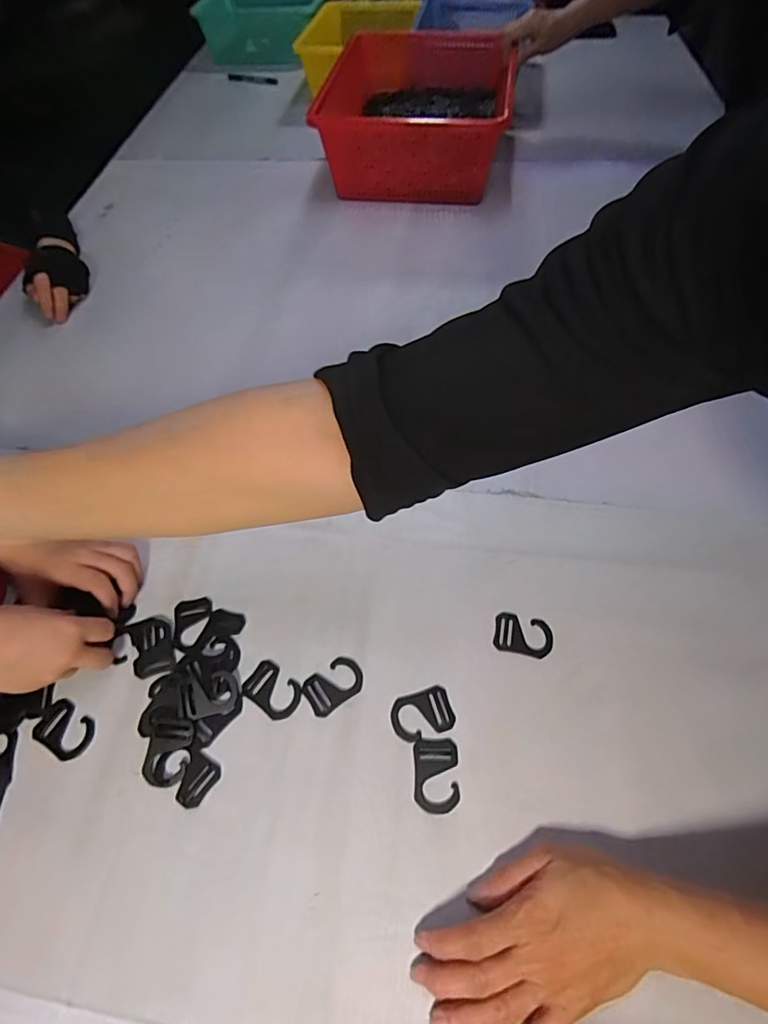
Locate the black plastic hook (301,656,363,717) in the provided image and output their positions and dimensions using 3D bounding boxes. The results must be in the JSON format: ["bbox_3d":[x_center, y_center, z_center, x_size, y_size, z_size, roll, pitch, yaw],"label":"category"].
[{"bbox_3d":[-0.043,0.147,0.415,0.050,0.004,0.034,-33,62,-16],"label":"black plastic hook"}]

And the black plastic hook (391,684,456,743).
[{"bbox_3d":[0.031,0.166,0.401,0.050,0.004,0.035,-17,58,-7],"label":"black plastic hook"}]

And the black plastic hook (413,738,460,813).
[{"bbox_3d":[0.041,0.203,0.377,0.034,0.004,0.049,-2,58,2],"label":"black plastic hook"}]

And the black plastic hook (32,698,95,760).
[{"bbox_3d":[-0.266,0.182,0.407,0.051,0.004,0.035,23,62,17],"label":"black plastic hook"}]

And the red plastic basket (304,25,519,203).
[{"bbox_3d":[0.066,-0.698,0.854,0.277,0.137,0.397,6,59,7],"label":"red plastic basket"}]

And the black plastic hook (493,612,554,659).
[{"bbox_3d":[0.124,0.108,0.431,0.049,0.004,0.035,9,59,9],"label":"black plastic hook"}]

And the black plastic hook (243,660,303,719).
[{"bbox_3d":[-0.095,0.153,0.416,0.050,0.004,0.035,31,65,21],"label":"black plastic hook"}]

